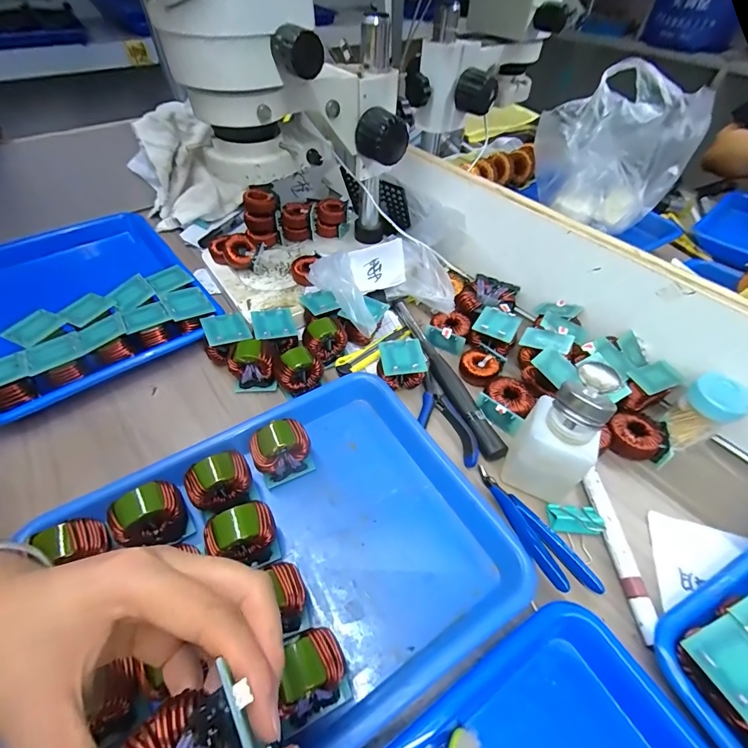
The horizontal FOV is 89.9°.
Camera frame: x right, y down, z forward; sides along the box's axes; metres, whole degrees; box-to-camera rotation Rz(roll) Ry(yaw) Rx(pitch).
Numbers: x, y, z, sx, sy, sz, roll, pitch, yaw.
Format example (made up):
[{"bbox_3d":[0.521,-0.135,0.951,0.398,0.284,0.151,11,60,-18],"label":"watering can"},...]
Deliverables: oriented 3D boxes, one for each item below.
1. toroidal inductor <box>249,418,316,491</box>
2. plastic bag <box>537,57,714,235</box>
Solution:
[{"bbox_3d":[-0.081,0.070,0.335,0.048,0.053,0.033,-22,54,-16],"label":"toroidal inductor"},{"bbox_3d":[0.350,-0.334,0.566,0.210,0.172,0.138,27,54,19],"label":"plastic bag"}]

